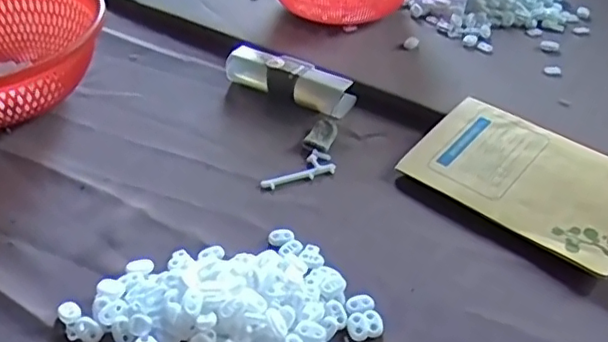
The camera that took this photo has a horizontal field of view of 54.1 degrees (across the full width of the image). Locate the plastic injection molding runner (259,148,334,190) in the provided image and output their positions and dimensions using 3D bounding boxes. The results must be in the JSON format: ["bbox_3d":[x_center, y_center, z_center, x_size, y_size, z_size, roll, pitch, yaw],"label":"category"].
[{"bbox_3d":[-0.007,-0.002,0.588,0.075,0.007,0.034,-15,43,-16],"label":"plastic injection molding runner"}]

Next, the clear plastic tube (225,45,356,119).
[{"bbox_3d":[-0.017,-0.104,0.680,0.155,0.032,0.041,21,45,24],"label":"clear plastic tube"}]

